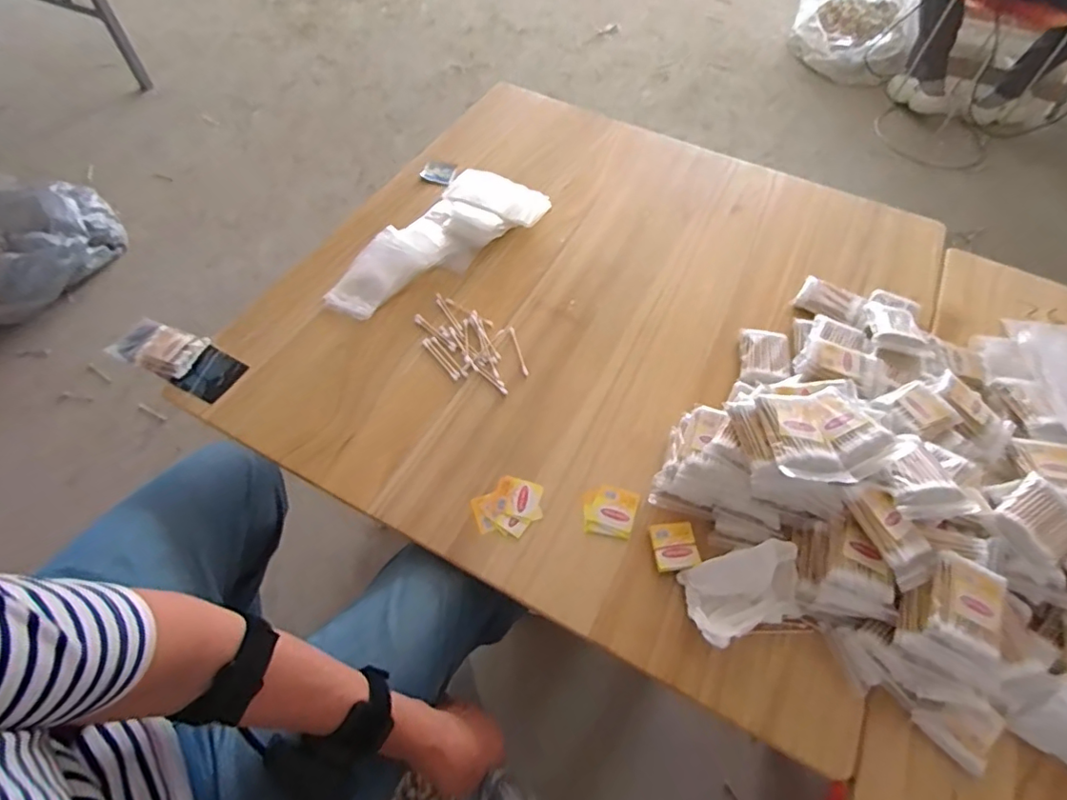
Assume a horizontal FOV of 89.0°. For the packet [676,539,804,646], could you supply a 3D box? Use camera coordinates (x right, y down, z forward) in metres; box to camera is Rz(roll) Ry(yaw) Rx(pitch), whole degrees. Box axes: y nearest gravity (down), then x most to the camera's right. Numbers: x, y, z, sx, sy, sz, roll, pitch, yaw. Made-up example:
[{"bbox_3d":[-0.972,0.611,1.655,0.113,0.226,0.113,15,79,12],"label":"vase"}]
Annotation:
[{"bbox_3d":[0.192,0.172,0.488,0.109,0.055,0.070,-13,60,-9],"label":"packet"}]

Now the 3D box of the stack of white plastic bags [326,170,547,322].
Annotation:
[{"bbox_3d":[-0.138,-0.223,0.737,0.160,0.039,0.325,36,64,19],"label":"stack of white plastic bags"}]

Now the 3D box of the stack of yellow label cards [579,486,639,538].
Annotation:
[{"bbox_3d":[0.078,0.112,0.552,0.055,0.004,0.051,10,59,5],"label":"stack of yellow label cards"}]

